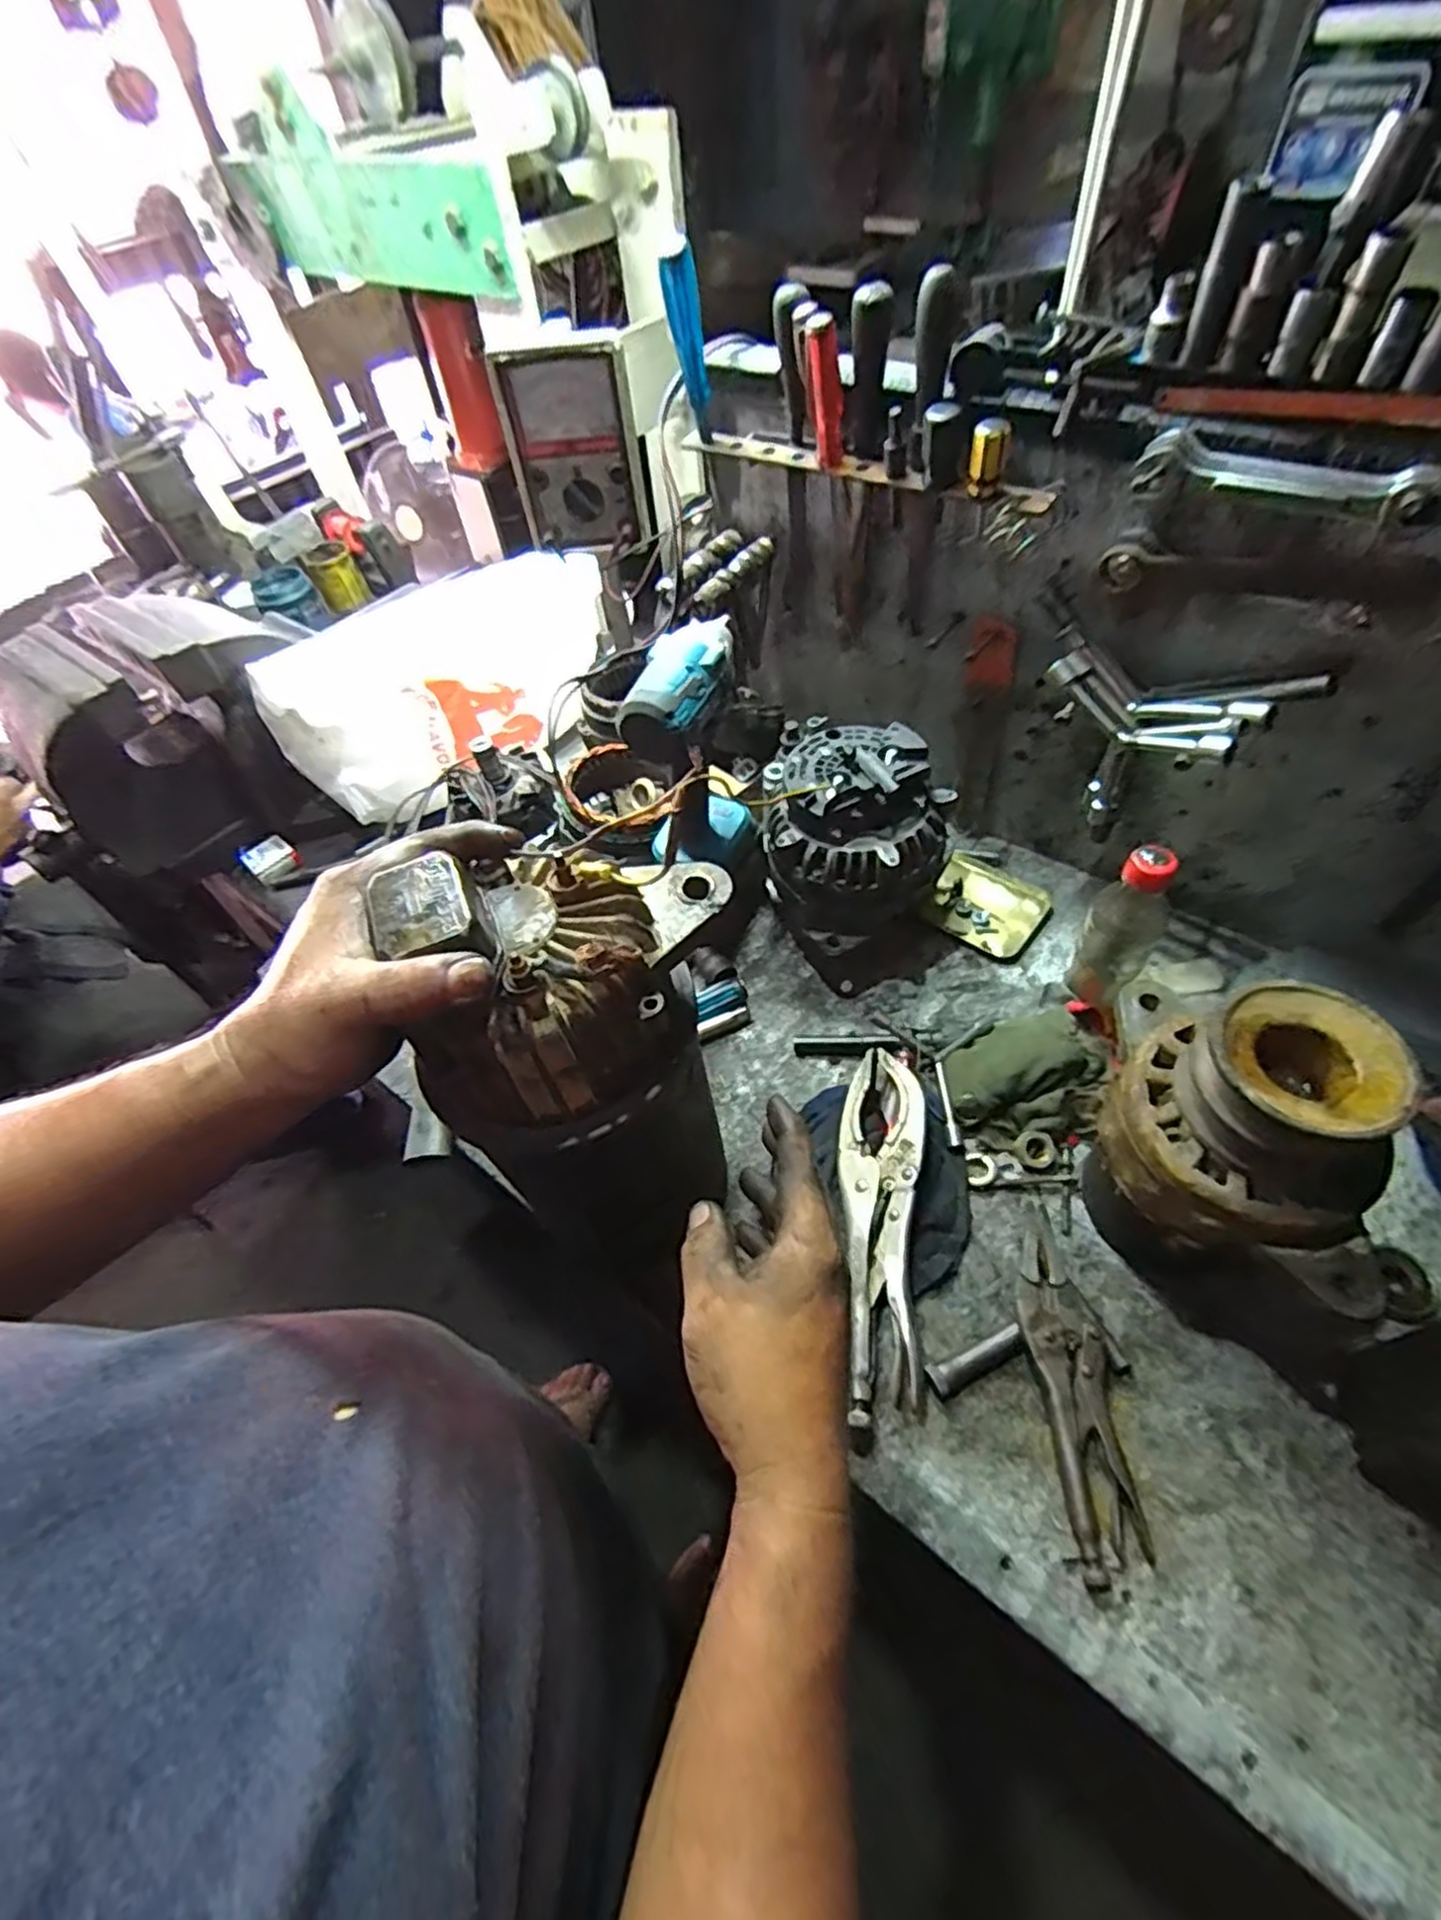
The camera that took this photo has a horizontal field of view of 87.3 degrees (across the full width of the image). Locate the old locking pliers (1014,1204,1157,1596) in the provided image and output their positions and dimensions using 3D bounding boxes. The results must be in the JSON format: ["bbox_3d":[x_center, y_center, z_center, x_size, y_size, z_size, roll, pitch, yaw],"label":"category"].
[{"bbox_3d":[0.228,0.277,0.493,0.047,0.026,0.203,-4,54,2],"label":"old locking pliers"}]

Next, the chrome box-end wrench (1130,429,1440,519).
[{"bbox_3d":[0.330,-0.286,0.448,0.155,0.027,0.030,28,61,23],"label":"chrome box-end wrench"}]

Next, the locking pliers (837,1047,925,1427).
[{"bbox_3d":[0.116,0.186,0.555,0.059,0.031,0.254,3,54,8],"label":"locking pliers"}]

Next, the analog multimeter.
[{"bbox_3d":[-0.142,-0.486,0.725,0.122,0.172,0.037,-1,43,6],"label":"analog multimeter"}]

